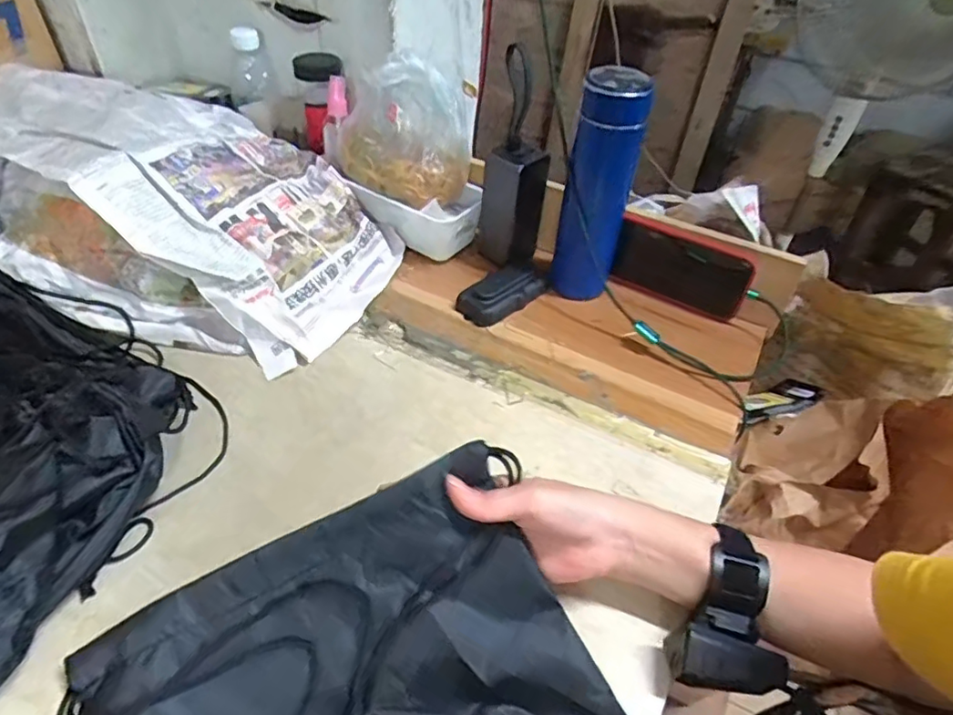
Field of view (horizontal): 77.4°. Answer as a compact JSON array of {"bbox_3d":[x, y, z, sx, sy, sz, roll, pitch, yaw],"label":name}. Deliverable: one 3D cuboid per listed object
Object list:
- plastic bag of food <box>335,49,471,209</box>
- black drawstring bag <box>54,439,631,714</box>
[{"bbox_3d":[-0.089,-0.256,0.654,0.154,0.120,0.088,27,50,21],"label":"plastic bag of food"},{"bbox_3d":[-0.059,0.202,0.317,0.276,0.093,0.258,-23,50,-24],"label":"black drawstring bag"}]

